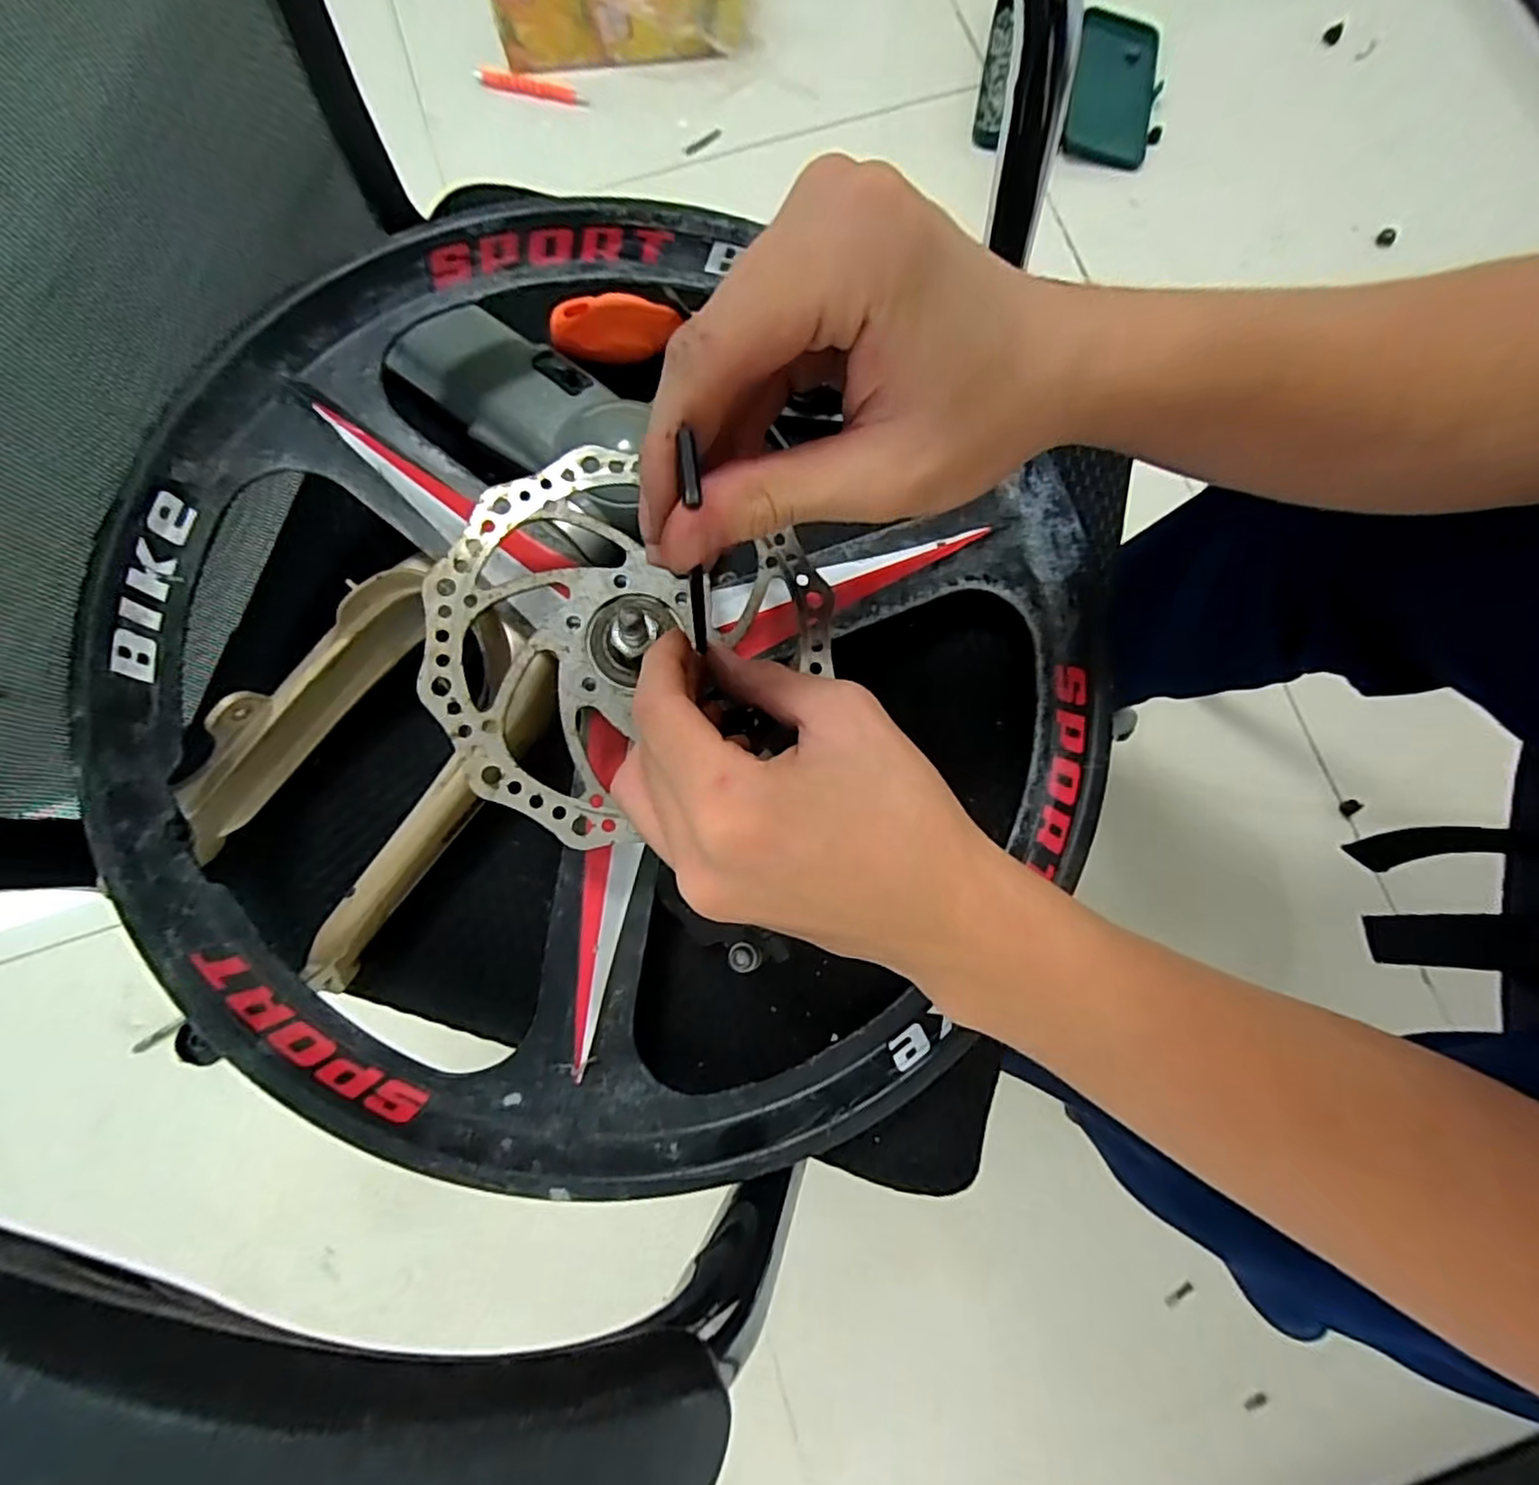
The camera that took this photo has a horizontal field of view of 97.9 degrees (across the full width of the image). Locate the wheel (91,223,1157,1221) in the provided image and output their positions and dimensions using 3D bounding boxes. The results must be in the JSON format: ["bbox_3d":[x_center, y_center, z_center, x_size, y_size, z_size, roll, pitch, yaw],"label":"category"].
[{"bbox_3d":[-0.062,-0.030,0.276,0.383,0.067,0.389,0,79,0],"label":"wheel"}]

